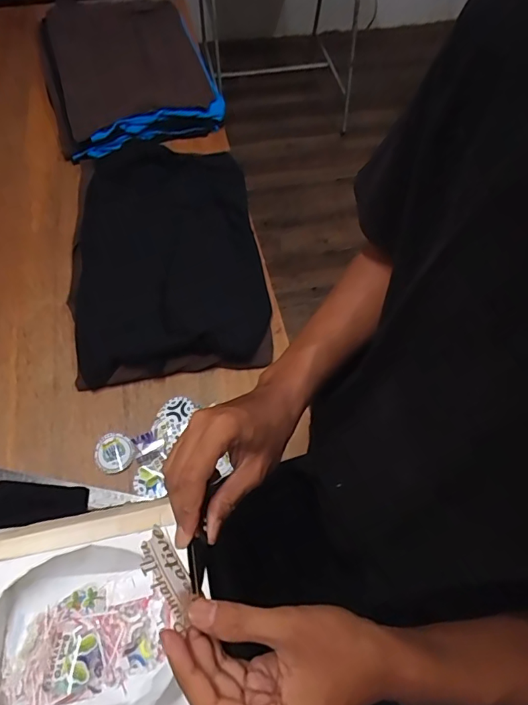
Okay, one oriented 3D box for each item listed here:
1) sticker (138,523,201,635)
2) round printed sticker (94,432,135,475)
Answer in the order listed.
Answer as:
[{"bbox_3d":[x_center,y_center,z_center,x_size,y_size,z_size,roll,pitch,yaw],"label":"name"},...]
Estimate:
[{"bbox_3d":[-0.061,0.142,0.291,0.006,0.029,0.060,-34,79,27],"label":"sticker"},{"bbox_3d":[-0.237,0.158,0.727,0.060,0.005,0.065,1,64,-2],"label":"round printed sticker"}]

